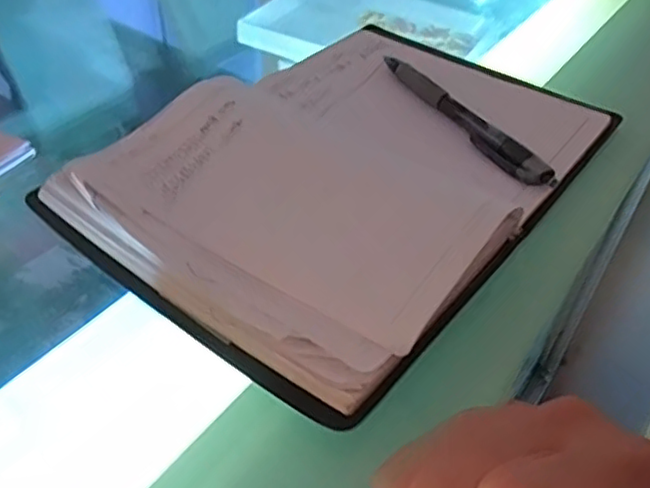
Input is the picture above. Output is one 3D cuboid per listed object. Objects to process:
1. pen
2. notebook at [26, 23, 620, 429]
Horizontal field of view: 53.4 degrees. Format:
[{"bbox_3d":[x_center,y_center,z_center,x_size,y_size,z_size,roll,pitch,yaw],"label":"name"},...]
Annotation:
[{"bbox_3d":[0.072,-0.070,0.346,0.015,0.012,0.131,-20,51,-22],"label":"pen"},{"bbox_3d":[0.019,-0.046,0.315,0.173,0.031,0.256,31,51,23],"label":"notebook"}]

